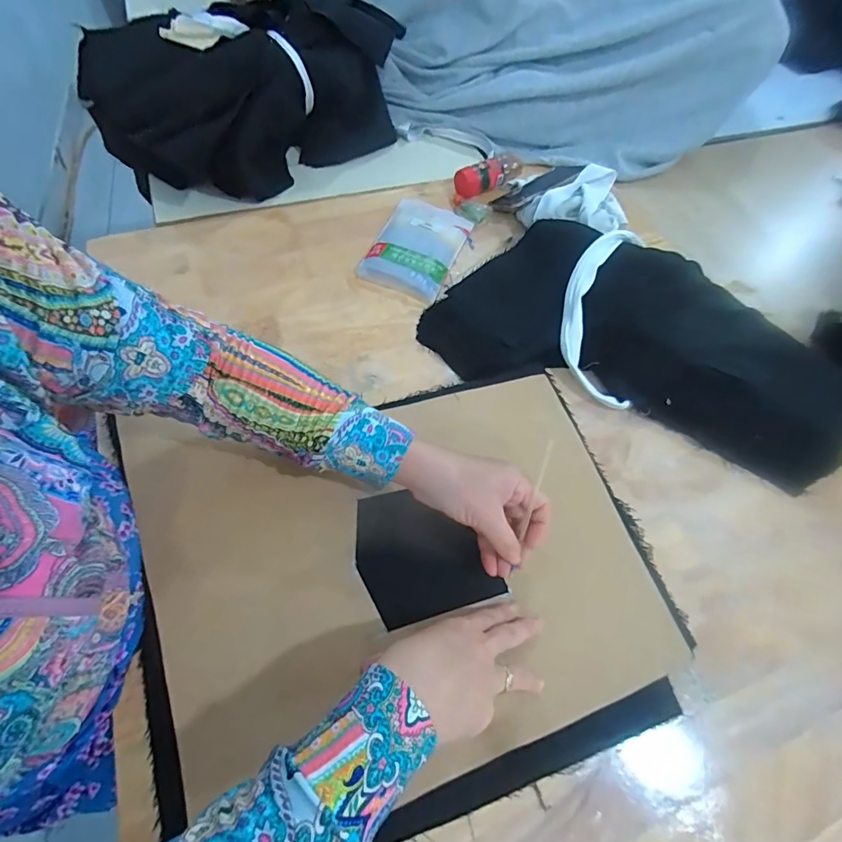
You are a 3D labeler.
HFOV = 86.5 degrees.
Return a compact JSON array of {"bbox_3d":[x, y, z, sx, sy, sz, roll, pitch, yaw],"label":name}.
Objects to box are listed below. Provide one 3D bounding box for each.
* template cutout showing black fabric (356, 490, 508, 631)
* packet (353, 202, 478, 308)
[{"bbox_3d":[-0.001,0.117,0.409,0.110,0.005,0.113,-13,63,-11],"label":"template cutout showing black fabric"},{"bbox_3d":[-0.005,-0.247,0.631,0.113,0.020,0.180,21,62,7],"label":"packet"}]

